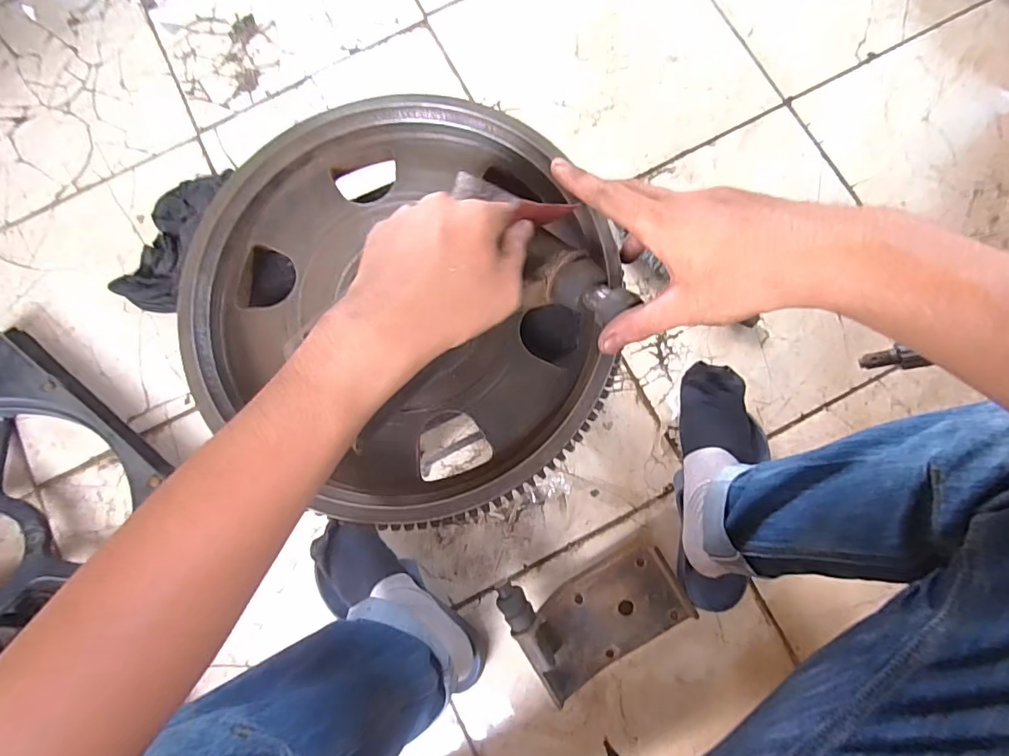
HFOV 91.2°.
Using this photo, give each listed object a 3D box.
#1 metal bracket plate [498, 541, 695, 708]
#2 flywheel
[{"bbox_3d":[0.112,0.280,0.609,0.202,0.059,0.154,-32,81,-2],"label":"metal bracket plate"},{"bbox_3d":[-0.071,-0.056,0.357,0.289,0.061,0.307,0,84,3],"label":"flywheel"}]

